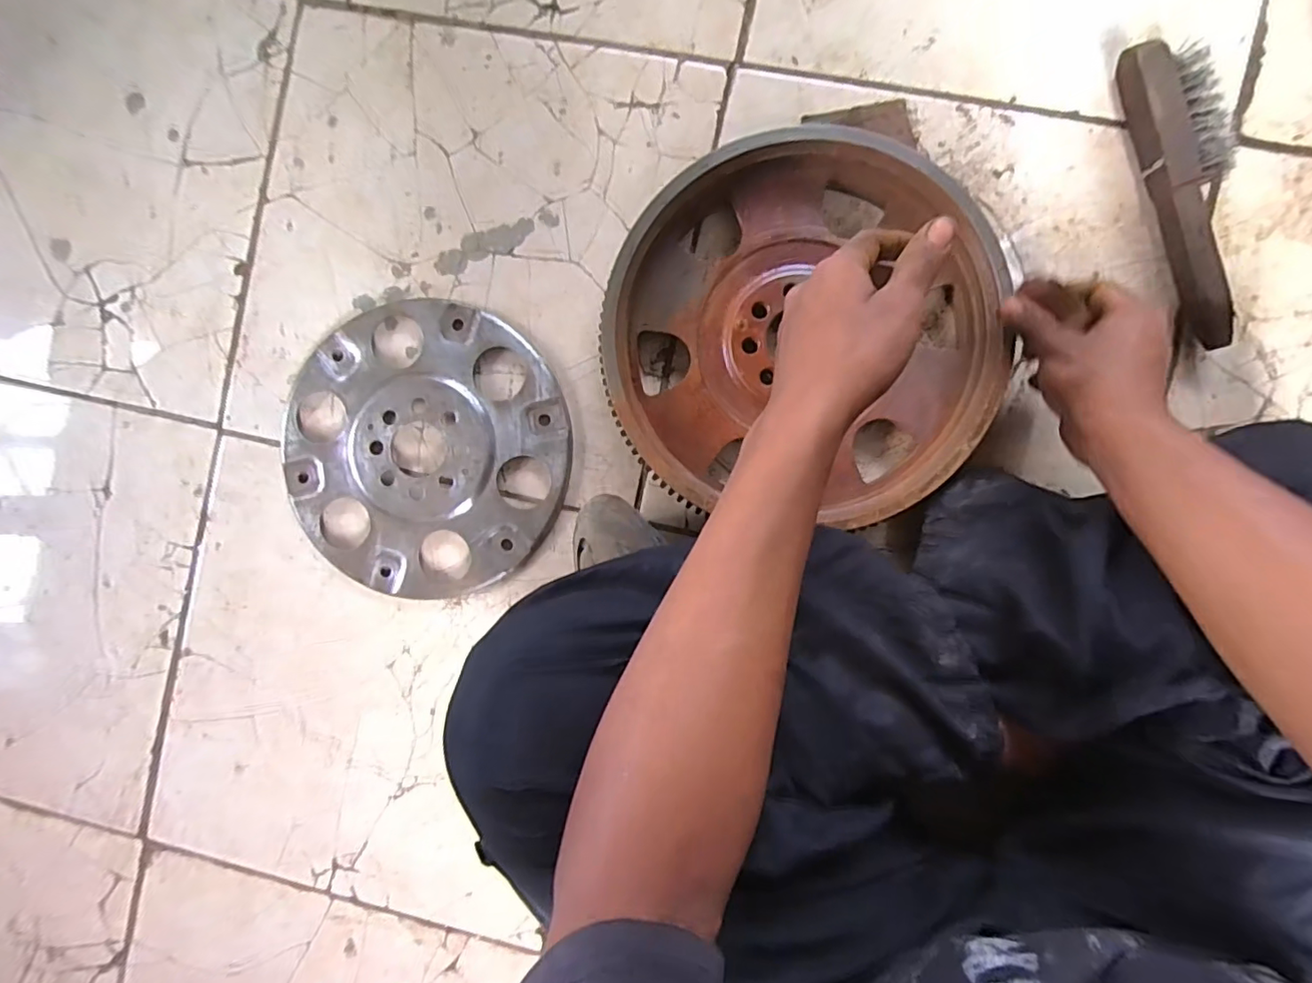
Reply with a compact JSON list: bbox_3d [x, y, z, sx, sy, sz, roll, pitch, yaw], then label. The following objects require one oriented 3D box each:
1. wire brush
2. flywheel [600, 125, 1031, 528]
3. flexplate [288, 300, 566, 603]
[{"bbox_3d":[0.430,-0.239,0.442,0.053,0.040,0.237,-19,90,4],"label":"wire brush"},{"bbox_3d":[0.115,-0.137,0.452,0.298,0.044,0.303,9,92,4],"label":"flywheel"},{"bbox_3d":[-0.209,-0.040,0.507,0.261,0.024,0.256,0,92,4],"label":"flexplate"}]

